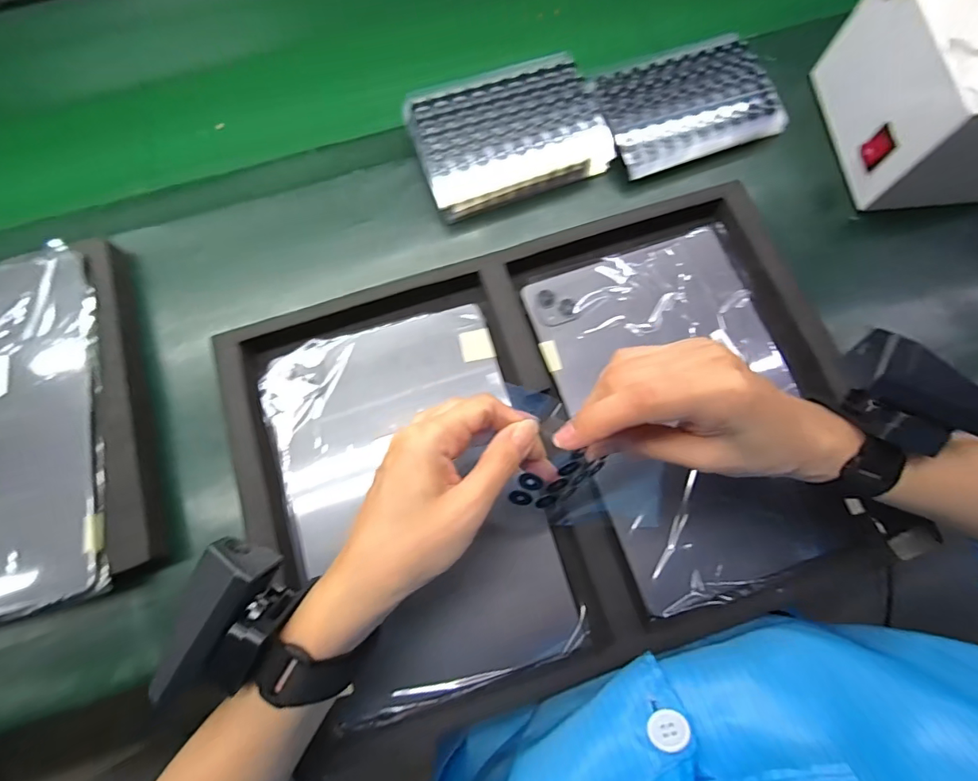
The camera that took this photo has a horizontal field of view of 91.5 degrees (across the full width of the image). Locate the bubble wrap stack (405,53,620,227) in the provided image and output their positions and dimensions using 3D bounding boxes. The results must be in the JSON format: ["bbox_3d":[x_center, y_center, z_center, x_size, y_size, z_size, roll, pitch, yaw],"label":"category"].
[{"bbox_3d":[0.016,-0.221,0.419,0.159,0.060,0.093,-23,74,-7],"label":"bubble wrap stack"}]

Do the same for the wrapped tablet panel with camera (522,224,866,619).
[{"bbox_3d":[0.146,0.010,0.352,0.167,0.011,0.255,-17,76,-6],"label":"wrapped tablet panel with camera"}]

